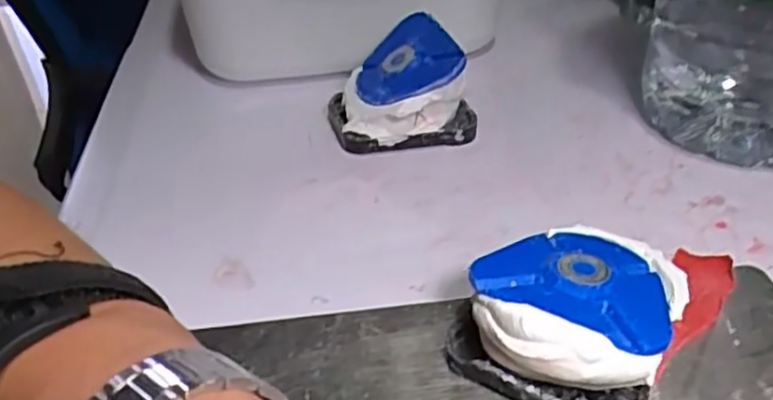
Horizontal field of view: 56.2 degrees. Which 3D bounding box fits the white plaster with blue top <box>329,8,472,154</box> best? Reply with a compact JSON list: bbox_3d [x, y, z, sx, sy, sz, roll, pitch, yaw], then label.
[{"bbox_3d":[0.004,-0.059,0.369,0.069,0.046,0.064,-9,37,-6],"label":"white plaster with blue top"}]

